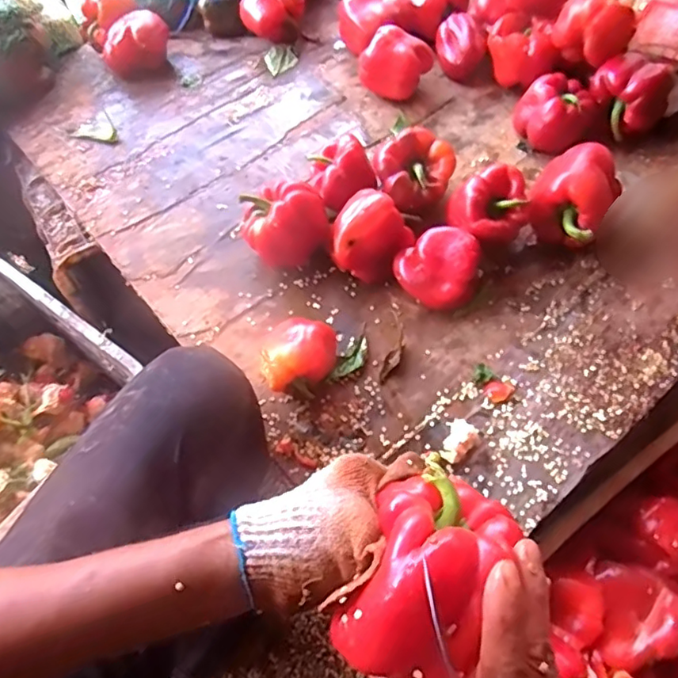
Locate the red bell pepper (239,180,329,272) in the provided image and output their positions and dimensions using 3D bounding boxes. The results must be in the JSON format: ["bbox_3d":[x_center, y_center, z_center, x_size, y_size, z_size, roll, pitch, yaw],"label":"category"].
[{"bbox_3d":[-0.063,-0.132,0.656,0.097,0.086,0.083,-15,62,-7],"label":"red bell pepper"}]

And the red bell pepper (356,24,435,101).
[{"bbox_3d":[0.075,-0.392,0.804,0.086,0.074,0.081,0,61,1],"label":"red bell pepper"}]

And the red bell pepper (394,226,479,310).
[{"bbox_3d":[0.109,-0.080,0.633,0.085,0.064,0.070,6,61,5],"label":"red bell pepper"}]

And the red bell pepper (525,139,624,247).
[{"bbox_3d":[0.277,-0.167,0.663,0.091,0.095,0.101,27,65,15],"label":"red bell pepper"}]

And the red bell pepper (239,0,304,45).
[{"bbox_3d":[-0.107,-0.527,0.894,0.102,0.070,0.081,-7,61,-3],"label":"red bell pepper"}]

